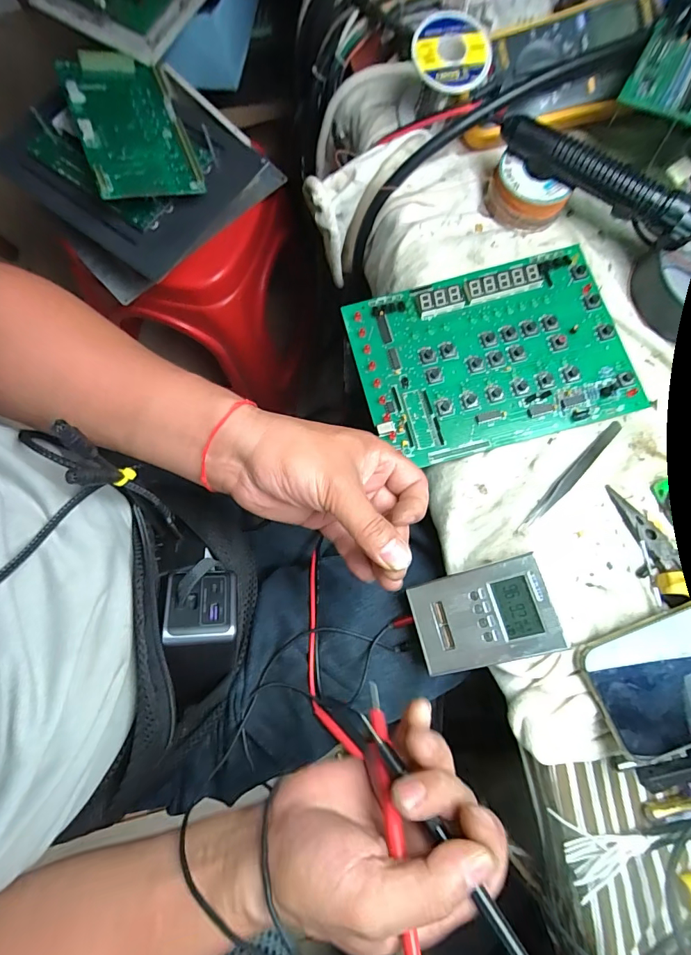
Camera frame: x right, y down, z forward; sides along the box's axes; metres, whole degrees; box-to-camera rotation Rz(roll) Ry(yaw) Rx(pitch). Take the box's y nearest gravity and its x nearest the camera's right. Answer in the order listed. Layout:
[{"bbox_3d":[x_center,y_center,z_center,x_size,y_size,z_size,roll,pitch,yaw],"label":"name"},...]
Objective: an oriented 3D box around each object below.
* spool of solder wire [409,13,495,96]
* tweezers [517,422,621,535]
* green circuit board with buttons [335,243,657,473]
[{"bbox_3d":[0.090,-0.351,0.361,0.064,0.014,0.053,-2,100,-4],"label":"spool of solder wire"},{"bbox_3d":[0.182,-0.002,0.346,0.126,0.004,0.011,-43,82,-7],"label":"tweezers"},{"bbox_3d":[0.121,-0.104,0.365,0.212,0.011,0.153,-14,80,-3],"label":"green circuit board with buttons"}]

